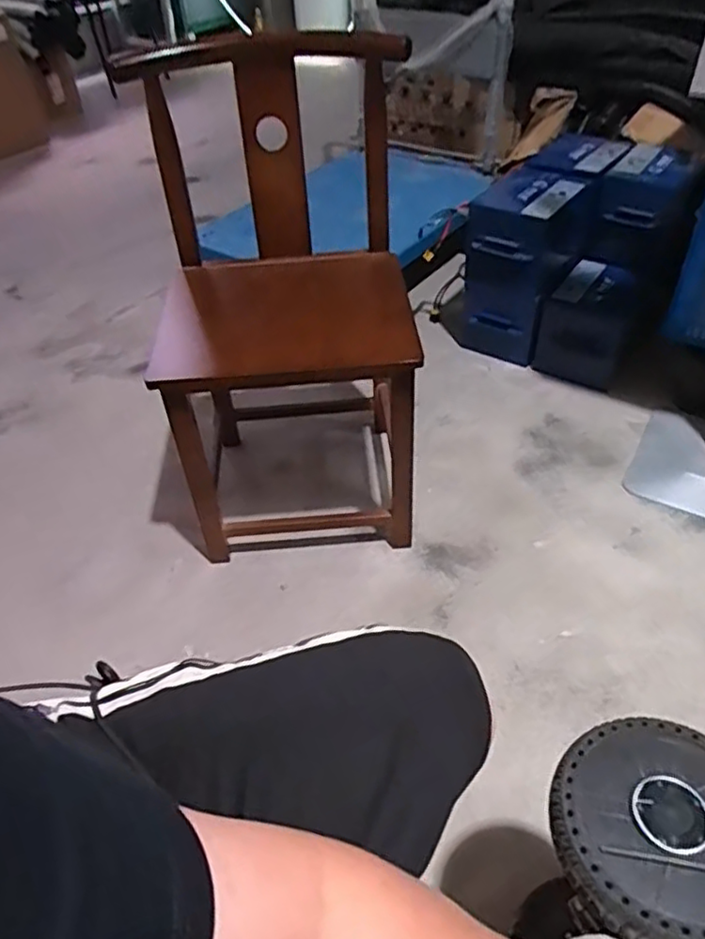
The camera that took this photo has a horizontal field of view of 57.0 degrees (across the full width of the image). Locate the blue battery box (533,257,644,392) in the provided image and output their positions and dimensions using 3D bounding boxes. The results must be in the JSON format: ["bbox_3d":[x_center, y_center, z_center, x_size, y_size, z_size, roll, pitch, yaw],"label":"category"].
[{"bbox_3d":[0.592,-0.377,1.626,0.214,0.182,0.273,15,47,19],"label":"blue battery box"}]

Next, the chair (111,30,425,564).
[{"bbox_3d":[-0.136,-0.292,1.192,0.463,0.771,0.578,-7,44,-2],"label":"chair"}]

